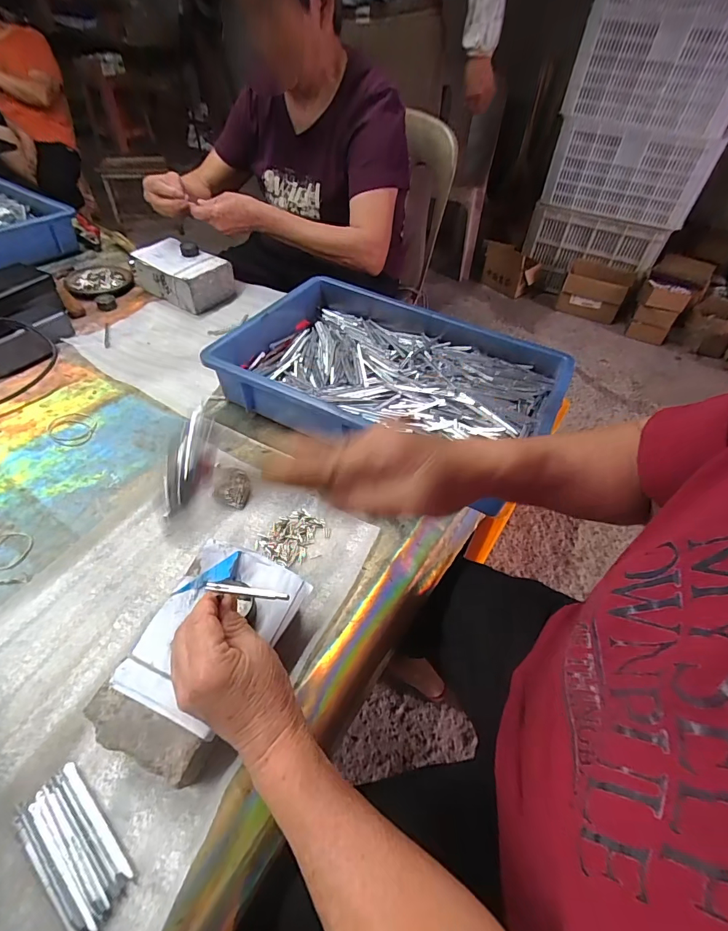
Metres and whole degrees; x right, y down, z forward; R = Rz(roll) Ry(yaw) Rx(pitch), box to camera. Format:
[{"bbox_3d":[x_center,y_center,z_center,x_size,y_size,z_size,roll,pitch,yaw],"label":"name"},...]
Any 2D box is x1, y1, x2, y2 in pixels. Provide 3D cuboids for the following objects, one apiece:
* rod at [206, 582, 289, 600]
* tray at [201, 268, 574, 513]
[{"bbox_3d":[-0.083,0.090,0.301,0.058,0.006,0.005,10,47,-3],"label":"rod"},{"bbox_3d":[0.041,-0.122,0.599,0.430,0.081,0.284,22,50,15],"label":"tray"}]

